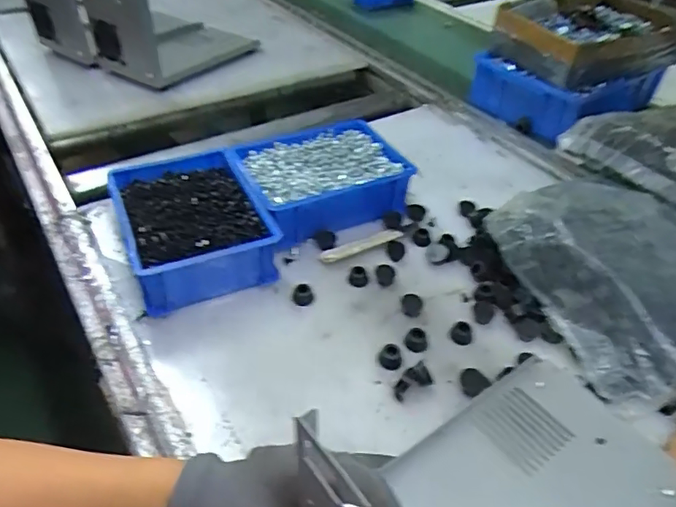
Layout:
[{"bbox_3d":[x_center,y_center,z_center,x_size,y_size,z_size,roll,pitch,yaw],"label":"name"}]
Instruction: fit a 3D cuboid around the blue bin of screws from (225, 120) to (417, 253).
[{"bbox_3d":[-0.020,-0.094,0.685,0.198,0.069,0.155,-20,46,-23],"label":"blue bin of screws"}]

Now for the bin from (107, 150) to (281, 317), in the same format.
[{"bbox_3d":[-0.165,-0.033,0.610,0.139,0.077,0.196,-16,45,-19],"label":"bin"}]

